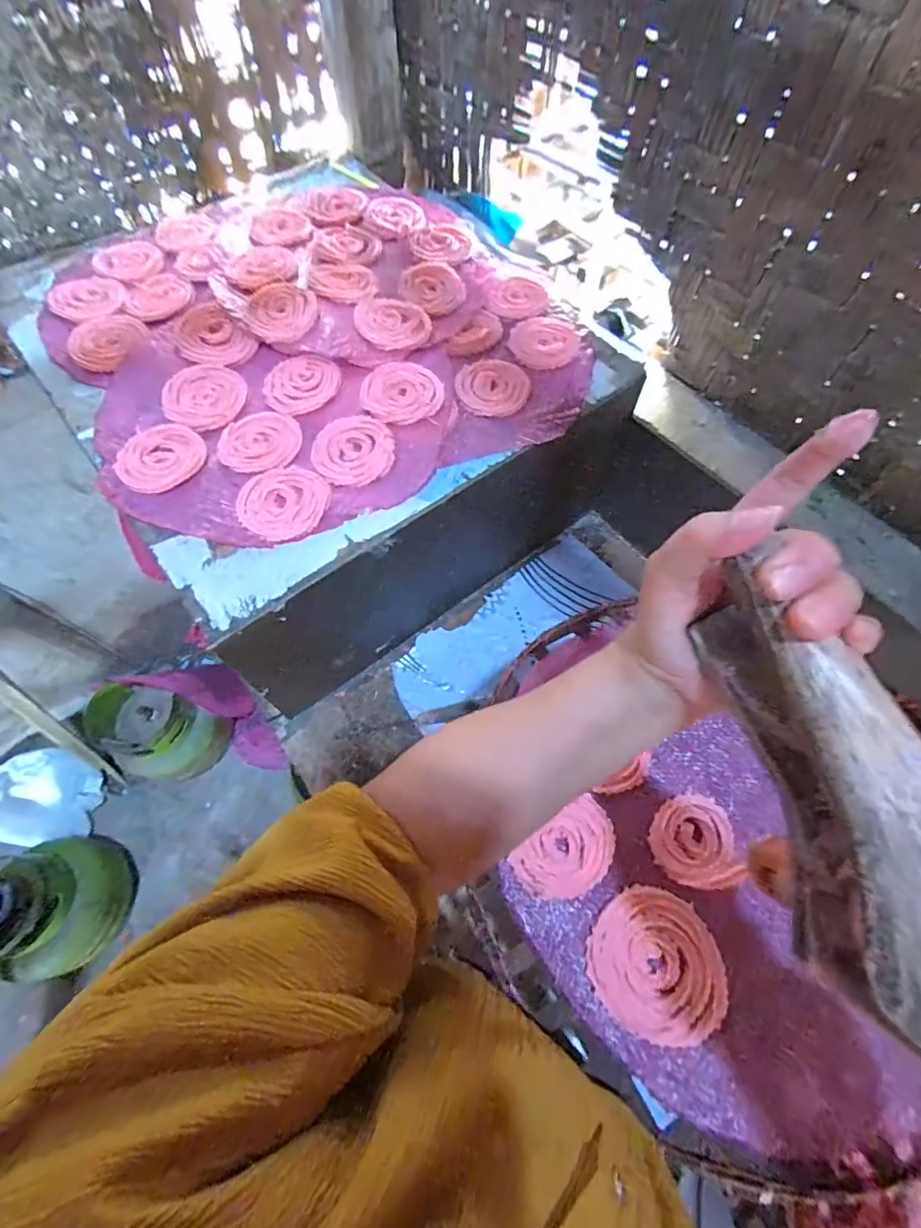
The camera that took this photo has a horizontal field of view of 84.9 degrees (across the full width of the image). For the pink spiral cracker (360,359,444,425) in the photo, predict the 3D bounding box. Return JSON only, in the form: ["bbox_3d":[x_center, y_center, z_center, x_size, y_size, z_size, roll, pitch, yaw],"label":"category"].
[{"bbox_3d":[-0.060,-0.226,0.512,0.080,0.008,0.084,0,64,-1],"label":"pink spiral cracker"}]

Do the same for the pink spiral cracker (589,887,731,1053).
[{"bbox_3d":[0.131,0.229,0.330,0.086,0.009,0.081,0,64,-1],"label":"pink spiral cracker"}]

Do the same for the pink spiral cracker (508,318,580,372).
[{"bbox_3d":[0.094,-0.304,0.561,0.077,0.006,0.071,0,64,-1],"label":"pink spiral cracker"}]

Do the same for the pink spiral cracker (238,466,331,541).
[{"bbox_3d":[-0.161,-0.103,0.457,0.076,0.007,0.079,0,64,-1],"label":"pink spiral cracker"}]

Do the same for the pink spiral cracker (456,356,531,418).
[{"bbox_3d":[0.035,-0.242,0.532,0.075,0.008,0.084,6,64,2],"label":"pink spiral cracker"}]

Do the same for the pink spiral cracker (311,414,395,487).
[{"bbox_3d":[-0.103,-0.159,0.482,0.075,0.006,0.078,-6,64,-4],"label":"pink spiral cracker"}]

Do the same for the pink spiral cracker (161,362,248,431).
[{"bbox_3d":[-0.263,-0.224,0.510,0.081,0.007,0.082,0,64,-1],"label":"pink spiral cracker"}]

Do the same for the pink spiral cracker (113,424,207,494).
[{"bbox_3d":[-0.286,-0.152,0.475,0.077,0.010,0.076,0,64,-1],"label":"pink spiral cracker"}]

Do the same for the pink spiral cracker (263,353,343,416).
[{"bbox_3d":[-0.163,-0.236,0.515,0.074,0.008,0.079,0,64,-1],"label":"pink spiral cracker"}]

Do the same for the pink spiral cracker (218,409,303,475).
[{"bbox_3d":[-0.193,-0.169,0.488,0.075,0.007,0.072,0,64,-1],"label":"pink spiral cracker"}]

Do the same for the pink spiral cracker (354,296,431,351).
[{"bbox_3d":[-0.073,-0.318,0.551,0.078,0.018,0.078,0,64,-1],"label":"pink spiral cracker"}]

